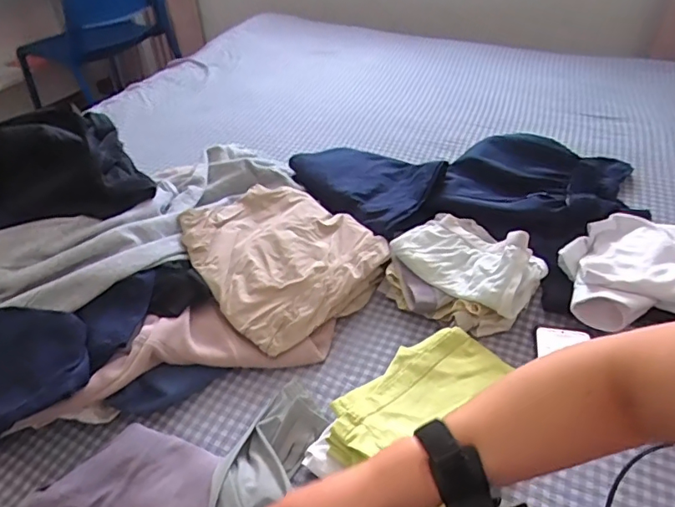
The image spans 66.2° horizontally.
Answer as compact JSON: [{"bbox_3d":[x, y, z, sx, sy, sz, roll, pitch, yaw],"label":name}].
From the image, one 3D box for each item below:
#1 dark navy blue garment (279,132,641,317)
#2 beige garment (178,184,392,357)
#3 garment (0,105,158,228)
[{"bbox_3d":[0.224,-0.148,0.946,0.575,0.116,0.378,22,46,27],"label":"dark navy blue garment"},{"bbox_3d":[-0.088,-0.004,0.828,0.278,0.089,0.279,31,51,34],"label":"beige garment"},{"bbox_3d":[-0.443,-0.119,0.760,0.281,0.131,0.167,-26,45,-25],"label":"garment"}]

